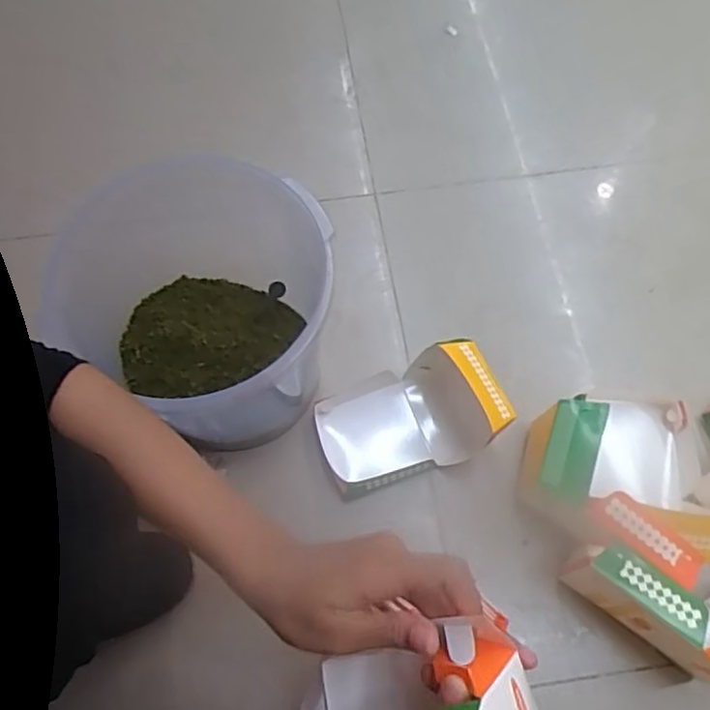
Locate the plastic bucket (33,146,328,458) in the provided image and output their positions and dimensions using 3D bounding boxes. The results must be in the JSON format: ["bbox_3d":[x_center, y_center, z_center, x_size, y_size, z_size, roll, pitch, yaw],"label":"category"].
[{"bbox_3d":[-0.130,-0.022,0.674,0.220,0.260,0.236,27,69,12],"label":"plastic bucket"}]

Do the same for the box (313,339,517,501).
[{"bbox_3d":[0.054,0.067,0.688,0.182,0.127,0.124,-21,68,-9],"label":"box"}]

